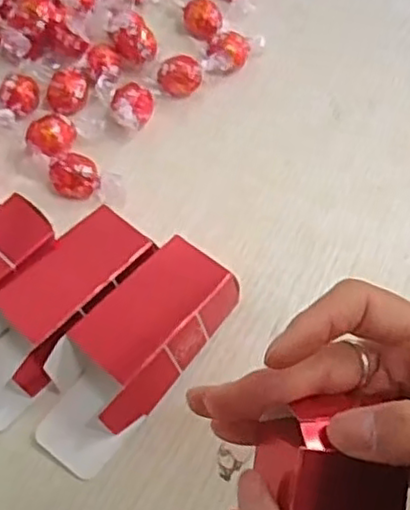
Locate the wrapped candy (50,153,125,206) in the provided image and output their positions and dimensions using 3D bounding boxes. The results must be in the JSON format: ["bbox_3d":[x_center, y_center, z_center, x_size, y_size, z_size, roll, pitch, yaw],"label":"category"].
[{"bbox_3d":[-0.077,-0.051,0.450,0.049,0.025,0.022,8,61,4],"label":"wrapped candy"}]

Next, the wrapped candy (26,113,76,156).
[{"bbox_3d":[-0.104,-0.079,0.465,0.032,0.023,0.023,-21,63,-12],"label":"wrapped candy"}]

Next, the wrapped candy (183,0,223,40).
[{"bbox_3d":[-0.002,-0.181,0.526,0.029,0.022,0.026,-1,61,-1],"label":"wrapped candy"}]

